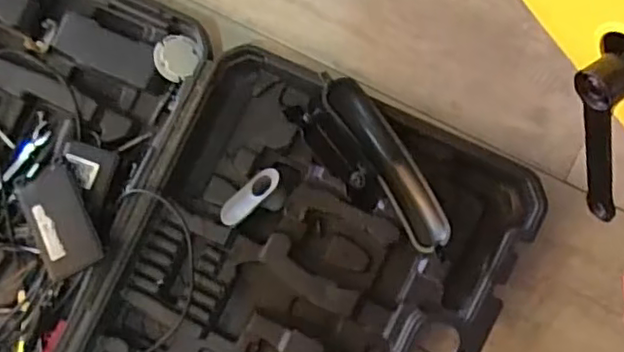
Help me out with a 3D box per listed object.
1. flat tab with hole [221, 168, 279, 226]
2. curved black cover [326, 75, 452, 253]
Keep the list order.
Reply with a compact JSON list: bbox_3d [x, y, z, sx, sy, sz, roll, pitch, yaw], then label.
[{"bbox_3d":[-0.060,0.019,0.613,0.068,0.008,0.028,-43,50,-1],"label":"flat tab with hole"},{"bbox_3d":[0.069,-0.010,0.586,0.040,0.051,0.172,-32,81,3],"label":"curved black cover"}]

